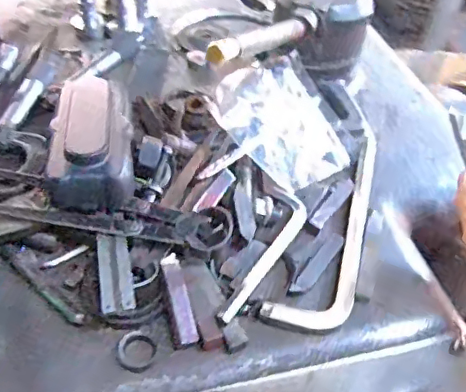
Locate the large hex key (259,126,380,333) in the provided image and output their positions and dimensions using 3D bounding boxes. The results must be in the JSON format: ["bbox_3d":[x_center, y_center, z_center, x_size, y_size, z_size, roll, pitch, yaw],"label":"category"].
[{"bbox_3d":[0.074,0.015,0.361,0.041,0.011,0.188,21,47,15],"label":"large hex key"}]

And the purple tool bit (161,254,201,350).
[{"bbox_3d":[-0.030,0.057,0.304,0.014,0.017,0.050,-9,47,-14],"label":"purple tool bit"}]

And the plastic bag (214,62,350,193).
[{"bbox_3d":[0.036,-0.053,0.403,0.079,0.015,0.099,-27,72,-31],"label":"plastic bag"}]

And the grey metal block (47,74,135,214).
[{"bbox_3d":[-0.085,-0.035,0.341,0.045,0.020,0.101,-3,46,-8],"label":"grey metal block"}]

